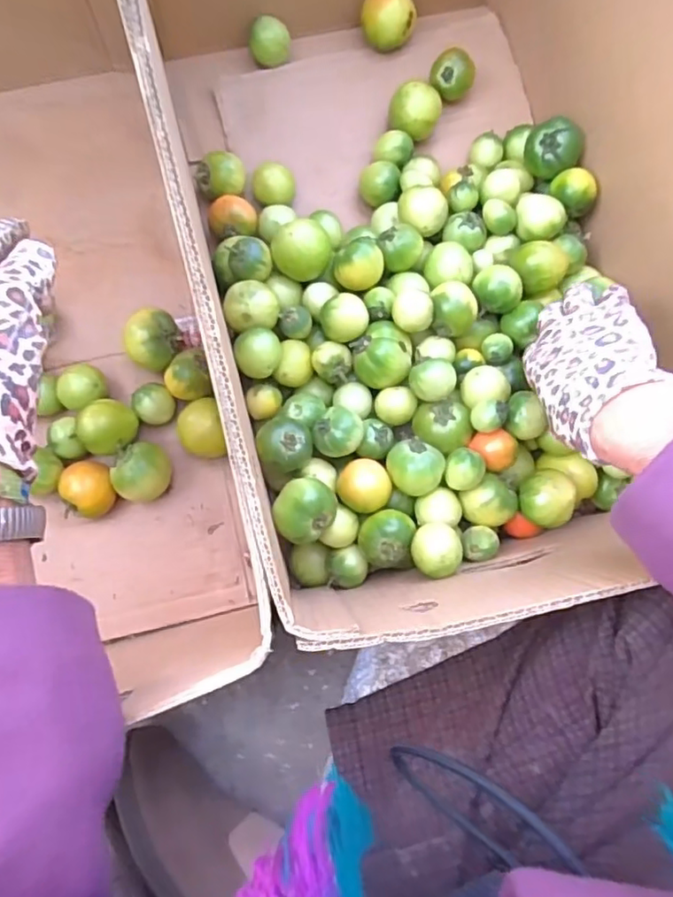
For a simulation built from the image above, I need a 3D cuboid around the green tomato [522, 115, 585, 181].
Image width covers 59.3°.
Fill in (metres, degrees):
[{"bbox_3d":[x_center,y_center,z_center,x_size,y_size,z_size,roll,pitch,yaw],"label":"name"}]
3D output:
[{"bbox_3d":[0.188,-0.261,0.510,0.046,0.041,0.046,1,82,-4],"label":"green tomato"}]

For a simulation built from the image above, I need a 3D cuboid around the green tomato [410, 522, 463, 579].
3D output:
[{"bbox_3d":[0.071,0.074,0.426,0.033,0.028,0.037,-9,83,-5],"label":"green tomato"}]

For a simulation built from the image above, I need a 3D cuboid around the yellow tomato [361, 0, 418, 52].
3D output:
[{"bbox_3d":[0.048,-0.400,0.550,0.051,0.041,0.044,9,82,-3],"label":"yellow tomato"}]

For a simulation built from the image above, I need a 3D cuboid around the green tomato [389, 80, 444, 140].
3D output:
[{"bbox_3d":[0.071,-0.305,0.539,0.044,0.038,0.043,1,82,-4],"label":"green tomato"}]

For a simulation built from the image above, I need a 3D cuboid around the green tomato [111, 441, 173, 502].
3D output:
[{"bbox_3d":[-0.153,0.020,0.476,0.040,0.040,0.046,34,81,1],"label":"green tomato"}]

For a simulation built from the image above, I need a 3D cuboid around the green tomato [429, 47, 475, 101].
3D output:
[{"bbox_3d":[0.105,-0.341,0.548,0.039,0.033,0.038,1,82,-4],"label":"green tomato"}]

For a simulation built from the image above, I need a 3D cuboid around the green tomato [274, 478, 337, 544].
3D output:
[{"bbox_3d":[-0.023,0.044,0.423,0.041,0.043,0.044,1,82,-4],"label":"green tomato"}]

